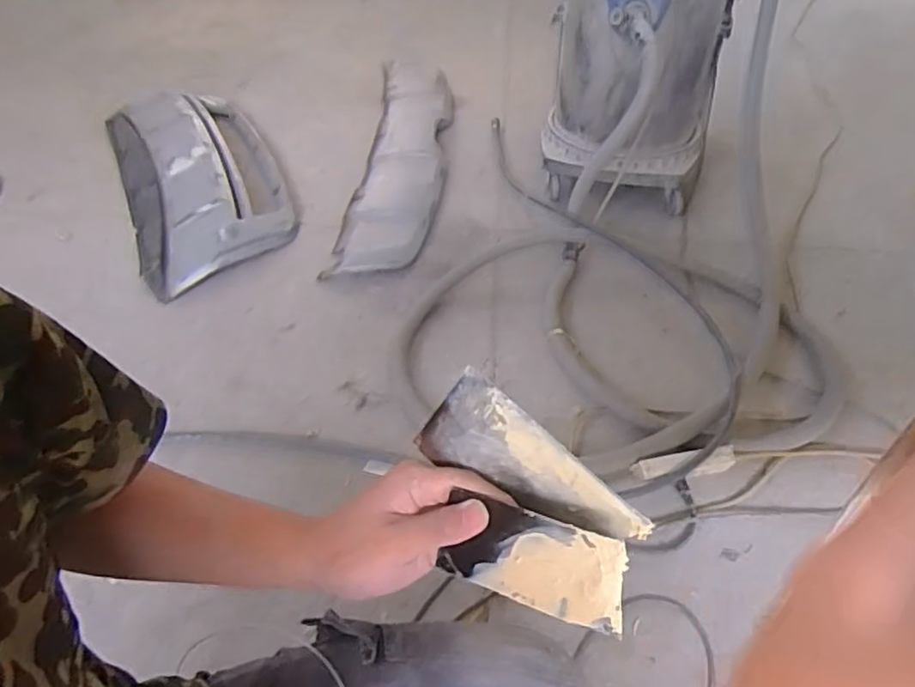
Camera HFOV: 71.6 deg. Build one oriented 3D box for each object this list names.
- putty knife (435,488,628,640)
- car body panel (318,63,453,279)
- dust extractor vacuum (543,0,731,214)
[{"bbox_3d":[0.040,0.129,0.381,0.120,0.071,0.005,10,28,32],"label":"putty knife"},{"bbox_3d":[-0.154,-0.572,1.815,0.258,0.044,1.114,2,47,6],"label":"car body panel"},{"bbox_3d":[0.401,-0.706,1.432,0.380,0.627,0.369,11,46,14],"label":"dust extractor vacuum"}]

